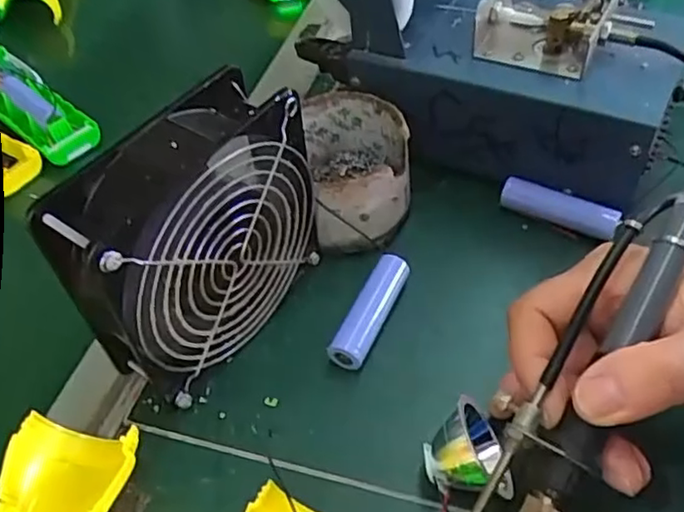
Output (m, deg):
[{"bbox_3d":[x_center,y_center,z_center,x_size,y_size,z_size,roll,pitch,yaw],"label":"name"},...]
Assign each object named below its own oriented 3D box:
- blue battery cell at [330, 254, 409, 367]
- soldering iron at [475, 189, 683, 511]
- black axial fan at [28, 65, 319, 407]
[{"bbox_3d":[0.015,0.030,0.336,0.017,0.020,0.068,18,52,21],"label":"blue battery cell"},{"bbox_3d":[0.088,0.042,0.231,0.027,0.020,0.203,27,75,27],"label":"soldering iron"},{"bbox_3d":[-0.066,-0.003,0.303,0.048,0.121,0.123,24,55,25],"label":"black axial fan"}]

